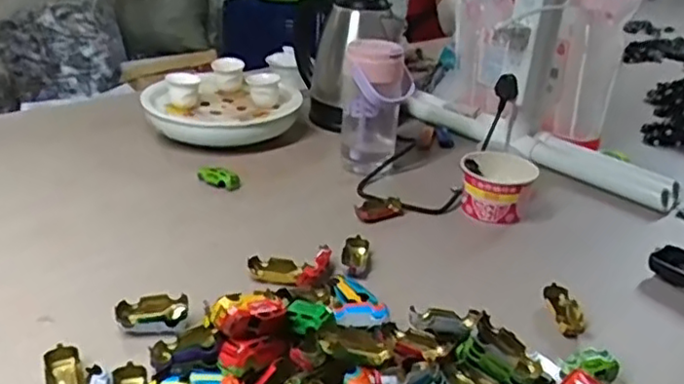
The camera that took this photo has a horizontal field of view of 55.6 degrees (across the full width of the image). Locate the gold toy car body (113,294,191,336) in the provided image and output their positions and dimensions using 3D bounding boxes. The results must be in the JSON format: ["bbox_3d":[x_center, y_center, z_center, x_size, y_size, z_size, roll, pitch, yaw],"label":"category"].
[{"bbox_3d":[-0.177,0.116,0.603,0.064,0.021,0.037,-1,28,-11],"label":"gold toy car body"}]

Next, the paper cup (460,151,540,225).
[{"bbox_3d":[0.199,-0.012,0.842,0.093,0.067,0.088,3,27,-2],"label":"paper cup"}]

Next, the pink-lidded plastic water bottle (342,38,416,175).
[{"bbox_3d":[0.048,-0.118,0.917,0.096,0.174,0.071,6,27,3],"label":"pink-lidded plastic water bottle"}]

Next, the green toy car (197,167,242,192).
[{"bbox_3d":[-0.170,-0.023,0.883,0.066,0.018,0.027,17,30,23],"label":"green toy car"}]

